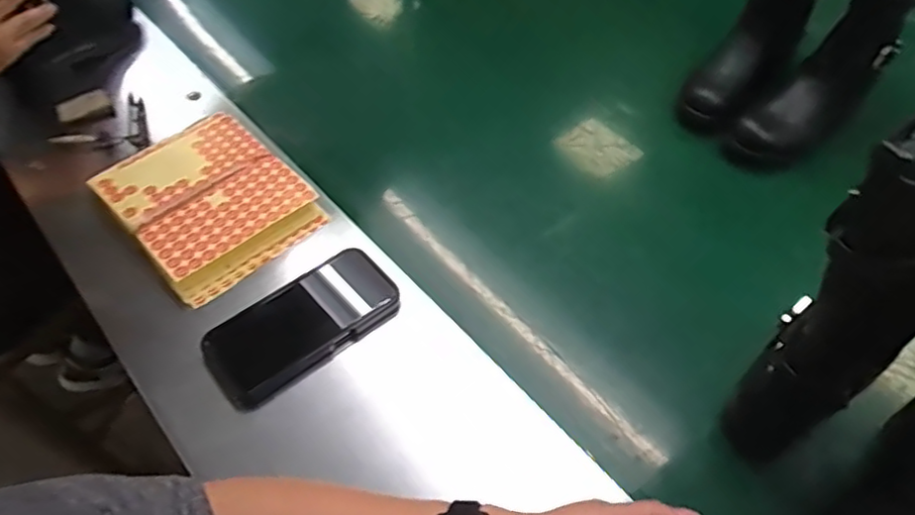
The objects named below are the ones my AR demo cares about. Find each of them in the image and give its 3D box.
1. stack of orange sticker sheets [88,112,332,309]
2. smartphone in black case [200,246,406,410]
[{"bbox_3d":[-0.253,-0.062,0.646,0.165,0.037,0.198,-38,61,-24],"label":"stack of orange sticker sheets"},{"bbox_3d":[-0.136,0.059,0.575,0.170,0.024,0.086,-30,59,-20],"label":"smartphone in black case"}]

